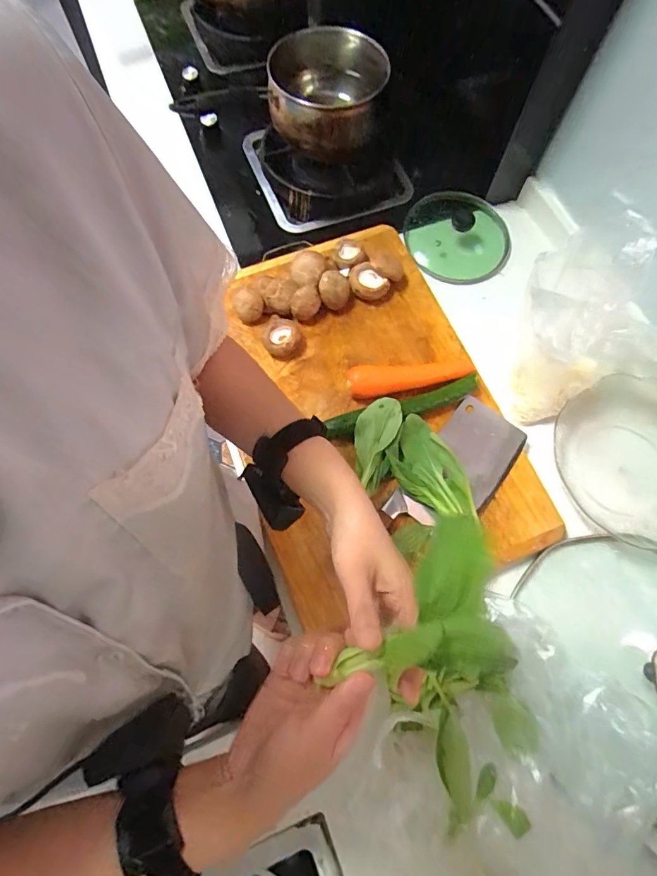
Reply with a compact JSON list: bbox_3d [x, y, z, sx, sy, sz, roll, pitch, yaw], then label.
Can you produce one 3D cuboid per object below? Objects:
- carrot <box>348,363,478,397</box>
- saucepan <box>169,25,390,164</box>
[{"bbox_3d":[0.116,-0.085,0.625,0.181,0.033,0.046,-9,71,-5],"label":"carrot"},{"bbox_3d":[-0.017,-0.562,0.719,0.200,0.080,0.217,29,72,9],"label":"saucepan"}]

